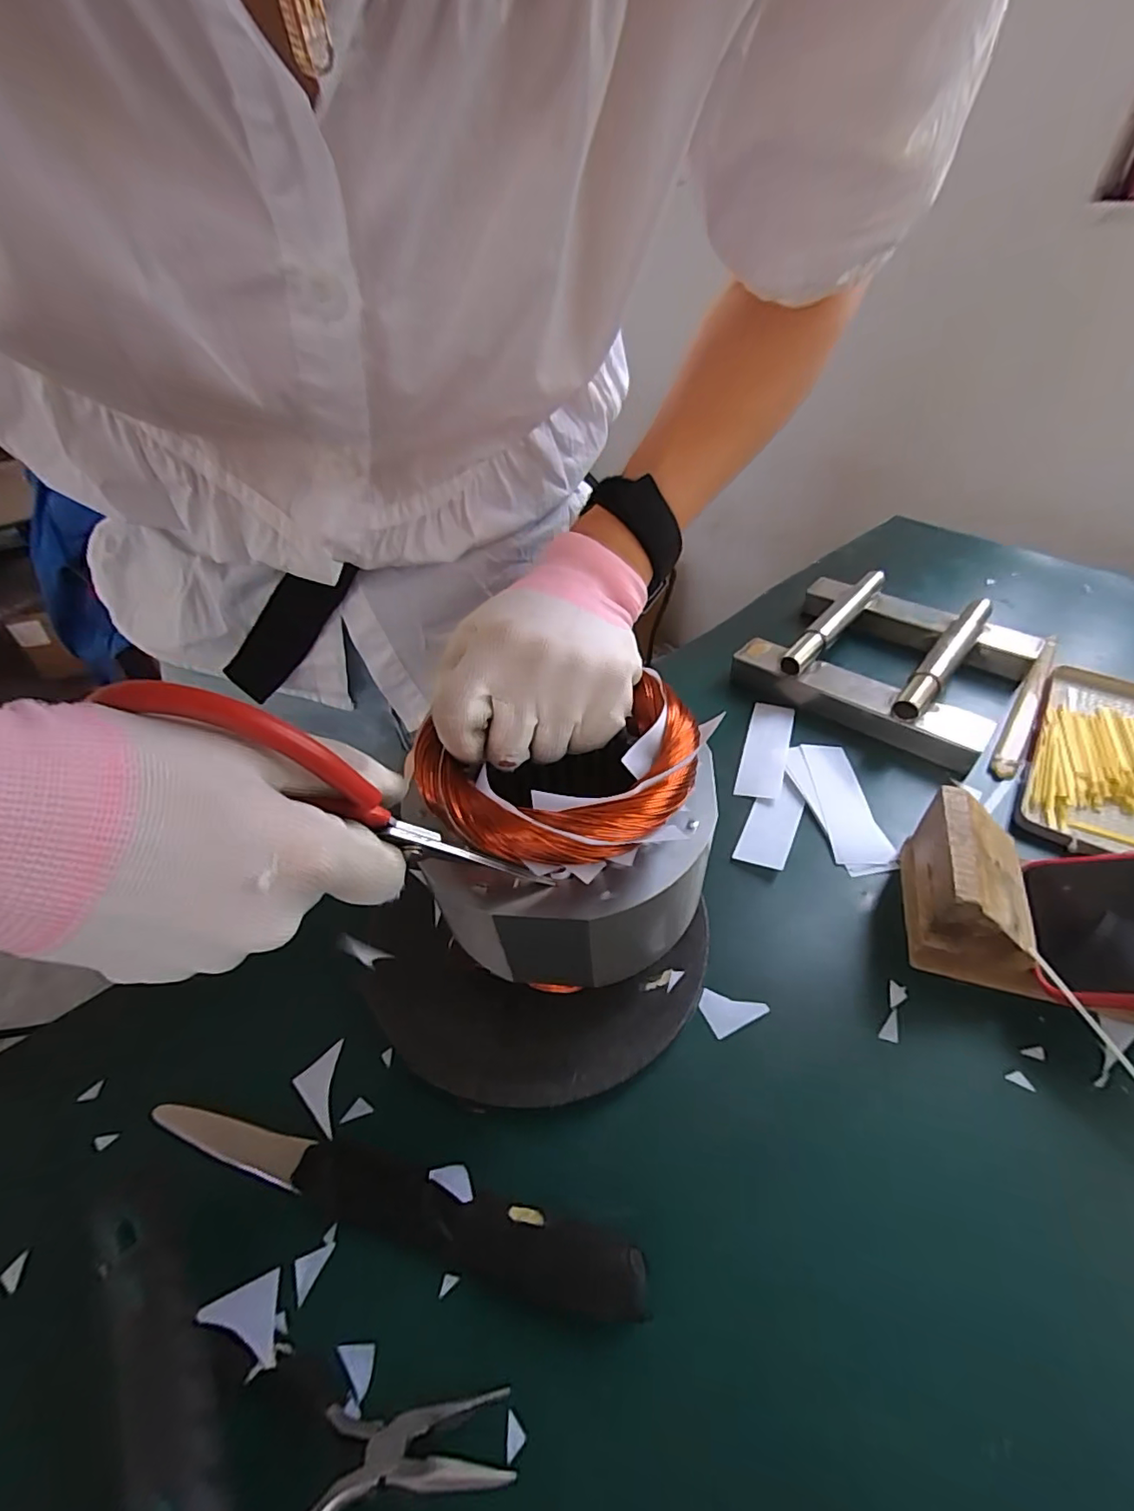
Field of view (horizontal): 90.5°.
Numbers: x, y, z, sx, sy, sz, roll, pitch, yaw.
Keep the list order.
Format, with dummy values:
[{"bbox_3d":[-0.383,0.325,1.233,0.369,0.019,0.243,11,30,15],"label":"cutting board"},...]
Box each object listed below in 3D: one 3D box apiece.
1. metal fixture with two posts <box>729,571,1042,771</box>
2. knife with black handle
[{"bbox_3d":[0.282,-0.088,0.483,0.210,0.040,0.184,32,56,30],"label":"metal fixture with two posts"},{"bbox_3d":[-0.085,0.192,0.250,0.237,0.014,0.028,11,48,15],"label":"knife with black handle"}]

